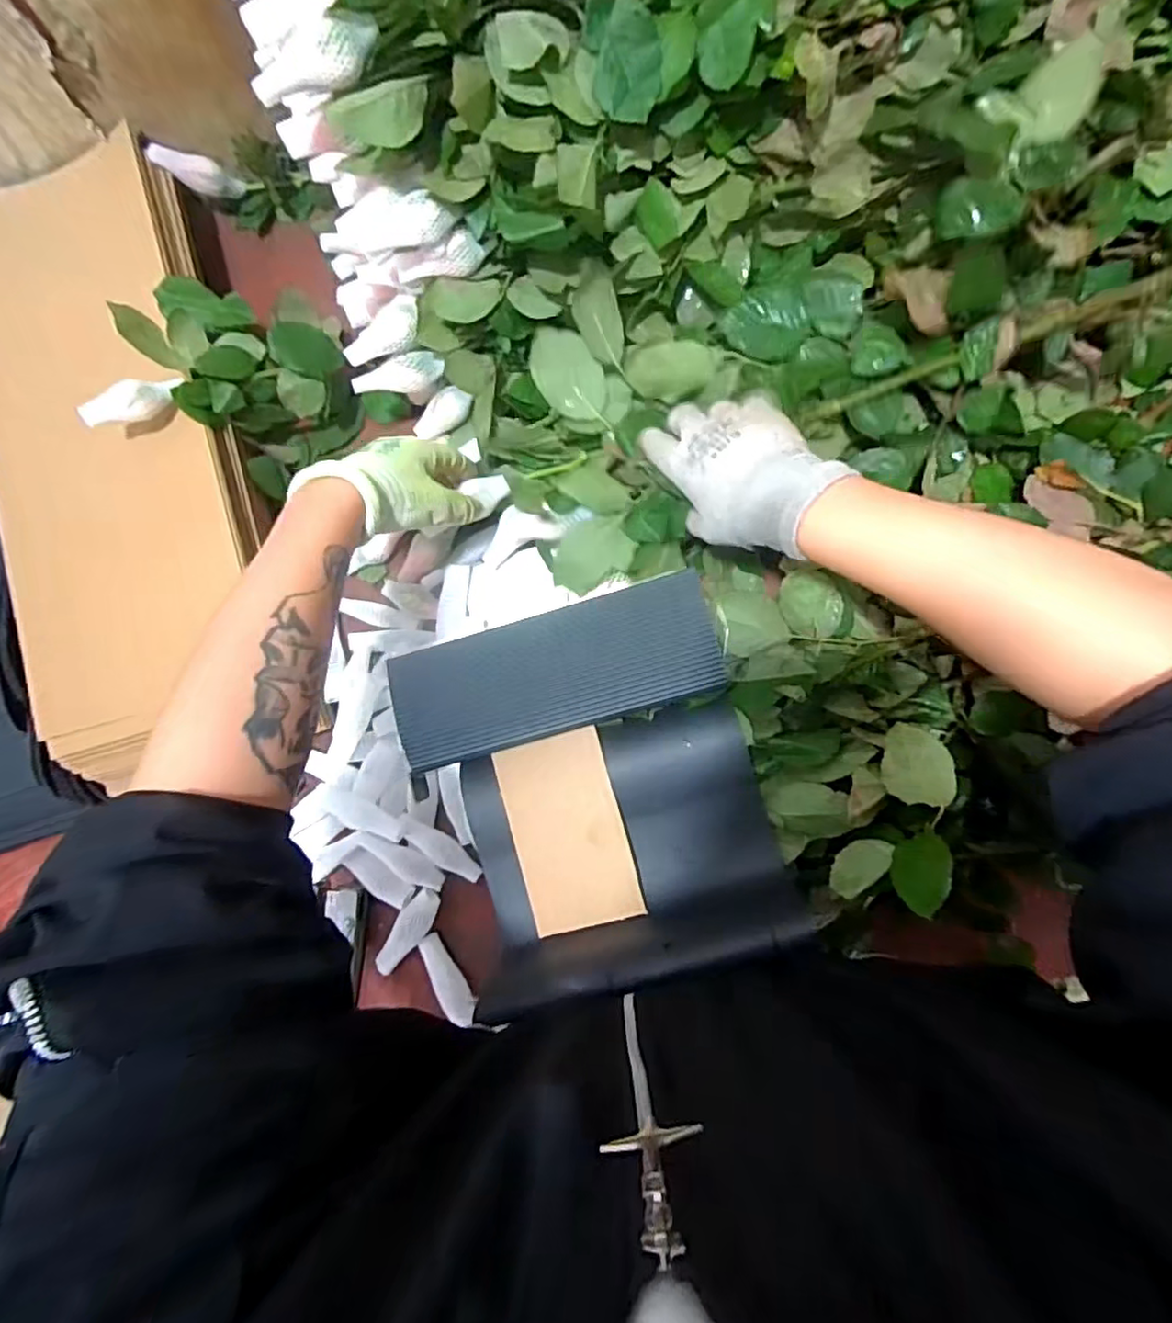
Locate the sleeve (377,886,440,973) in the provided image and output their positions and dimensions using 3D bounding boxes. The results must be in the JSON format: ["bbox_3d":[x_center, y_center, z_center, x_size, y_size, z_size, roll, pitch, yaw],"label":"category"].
[{"bbox_3d":[-0.159,0.241,0.559,0.027,0.010,0.087,35,89,9],"label":"sleeve"}]

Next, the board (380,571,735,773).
[{"bbox_3d":[-0.020,0.010,0.402,0.206,0.016,0.081,-17,106,5],"label":"board"}]

